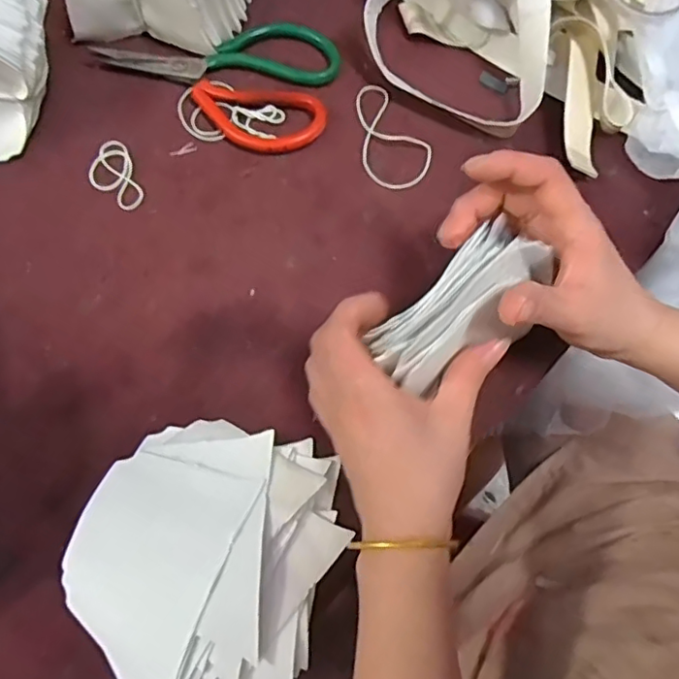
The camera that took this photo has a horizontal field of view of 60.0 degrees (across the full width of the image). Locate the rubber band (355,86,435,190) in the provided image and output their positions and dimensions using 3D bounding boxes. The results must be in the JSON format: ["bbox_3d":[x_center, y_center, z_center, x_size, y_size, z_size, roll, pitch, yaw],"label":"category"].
[{"bbox_3d":[0.041,-0.155,0.441,0.052,0.005,0.091,-4,70,-2],"label":"rubber band"}]

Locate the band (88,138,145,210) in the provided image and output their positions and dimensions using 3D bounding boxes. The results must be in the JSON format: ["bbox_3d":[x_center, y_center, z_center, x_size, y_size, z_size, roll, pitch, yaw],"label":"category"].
[{"bbox_3d":[-0.164,-0.119,0.426,0.033,0.004,0.060,-21,71,-7],"label":"band"}]

